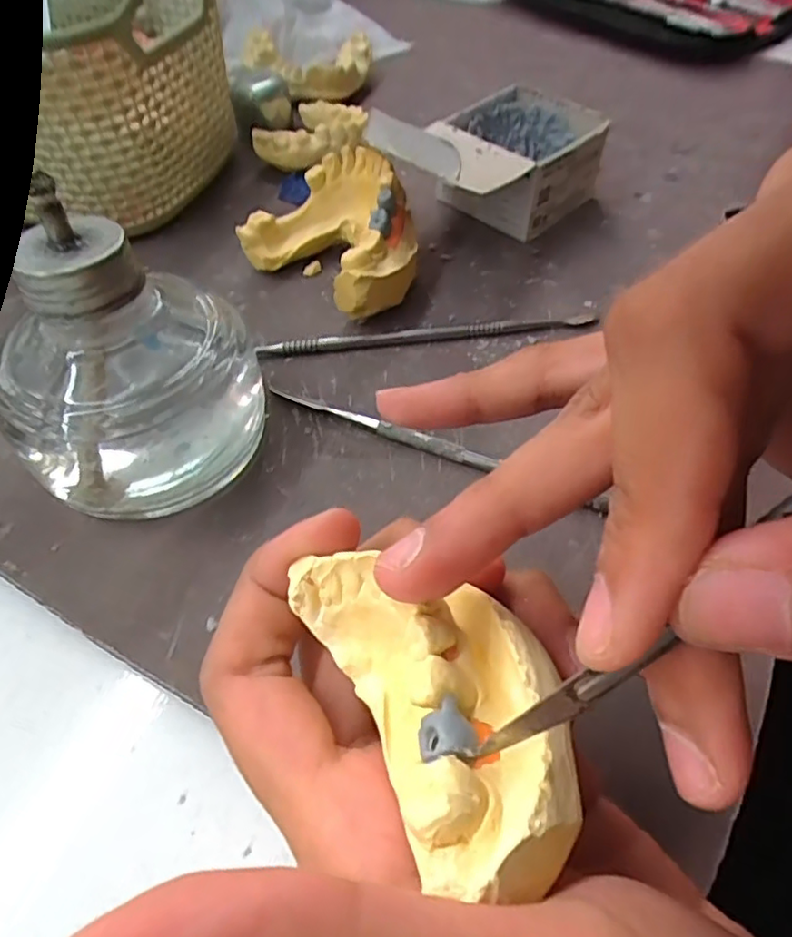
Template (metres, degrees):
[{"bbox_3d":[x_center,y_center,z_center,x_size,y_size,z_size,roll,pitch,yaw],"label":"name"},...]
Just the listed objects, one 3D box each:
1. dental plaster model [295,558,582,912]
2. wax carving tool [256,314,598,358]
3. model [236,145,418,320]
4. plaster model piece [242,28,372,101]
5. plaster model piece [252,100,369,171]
[{"bbox_3d":[0.007,0.035,0.102,0.031,0.021,0.061,-26,37,-17],"label":"dental plaster model"},{"bbox_3d":[0.013,-0.053,0.239,0.130,0.007,0.007,-7,53,-4],"label":"wax carving tool"},{"bbox_3d":[-0.022,-0.093,0.248,0.075,0.038,0.056,34,61,24],"label":"model"},{"bbox_3d":[-0.050,-0.233,0.354,0.071,0.021,0.053,-6,53,-3],"label":"plaster model piece"},{"bbox_3d":[-0.042,-0.172,0.317,0.054,0.020,0.054,2,53,3],"label":"plaster model piece"}]

